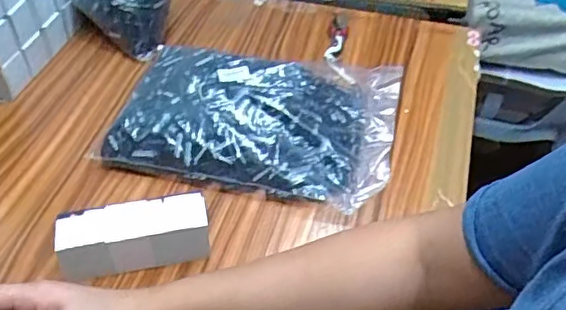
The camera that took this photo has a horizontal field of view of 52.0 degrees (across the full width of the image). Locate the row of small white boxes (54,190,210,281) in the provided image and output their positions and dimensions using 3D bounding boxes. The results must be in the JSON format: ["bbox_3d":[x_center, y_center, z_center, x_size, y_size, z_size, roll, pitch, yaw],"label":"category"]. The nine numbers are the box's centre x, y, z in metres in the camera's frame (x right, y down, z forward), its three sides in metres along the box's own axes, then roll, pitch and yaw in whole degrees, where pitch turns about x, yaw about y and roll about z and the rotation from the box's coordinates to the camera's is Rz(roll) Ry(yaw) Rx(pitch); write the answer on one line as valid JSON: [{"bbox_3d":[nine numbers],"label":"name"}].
[{"bbox_3d":[-0.124,0.071,0.492,0.120,0.052,0.038,-9,46,-9],"label":"row of small white boxes"}]

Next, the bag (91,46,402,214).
[{"bbox_3d":[-0.022,-0.047,0.598,0.265,0.062,0.182,10,46,10],"label":"bag"}]

